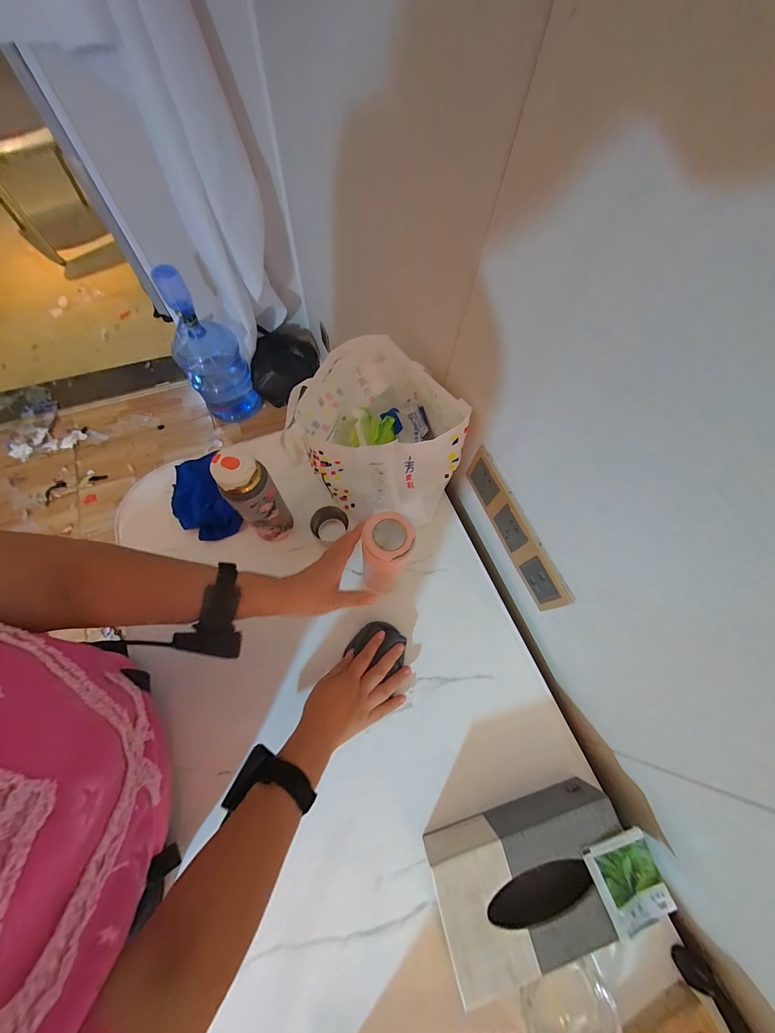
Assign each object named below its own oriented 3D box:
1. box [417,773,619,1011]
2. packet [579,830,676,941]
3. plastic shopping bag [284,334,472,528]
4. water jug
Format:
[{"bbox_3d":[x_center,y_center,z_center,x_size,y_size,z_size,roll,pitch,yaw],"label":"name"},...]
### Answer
[{"bbox_3d":[0.173,0.449,0.411,0.244,0.065,0.126,-13,68,-9],"label":"box"},{"bbox_3d":[0.283,0.428,0.387,0.077,0.013,0.080,-18,69,-11],"label":"packet"},{"bbox_3d":[-0.010,-0.151,0.592,0.307,0.161,0.273,38,70,12],"label":"plastic shopping bag"},{"bbox_3d":[-0.733,-0.648,1.379,0.247,0.627,0.223,-29,72,-14],"label":"water jug"}]

